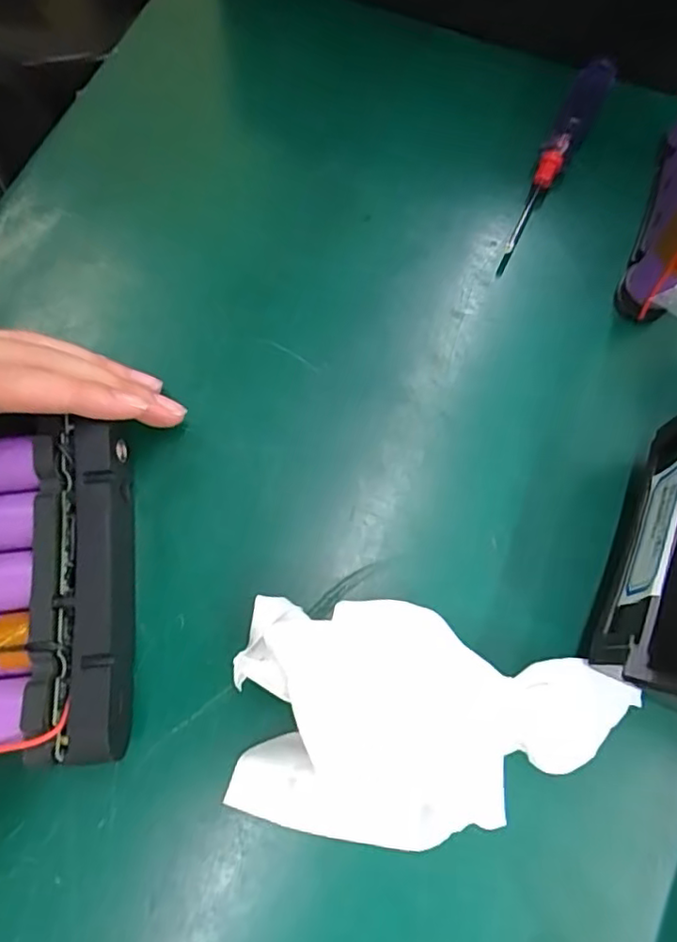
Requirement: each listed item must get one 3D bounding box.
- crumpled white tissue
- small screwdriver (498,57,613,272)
[{"bbox_3d":[0.031,0.088,0.204,0.129,0.024,0.075,8,71,3],"label":"crumpled white tissue"},{"bbox_3d":[0.100,-0.147,0.285,0.015,0.020,0.120,28,74,8],"label":"small screwdriver"}]

